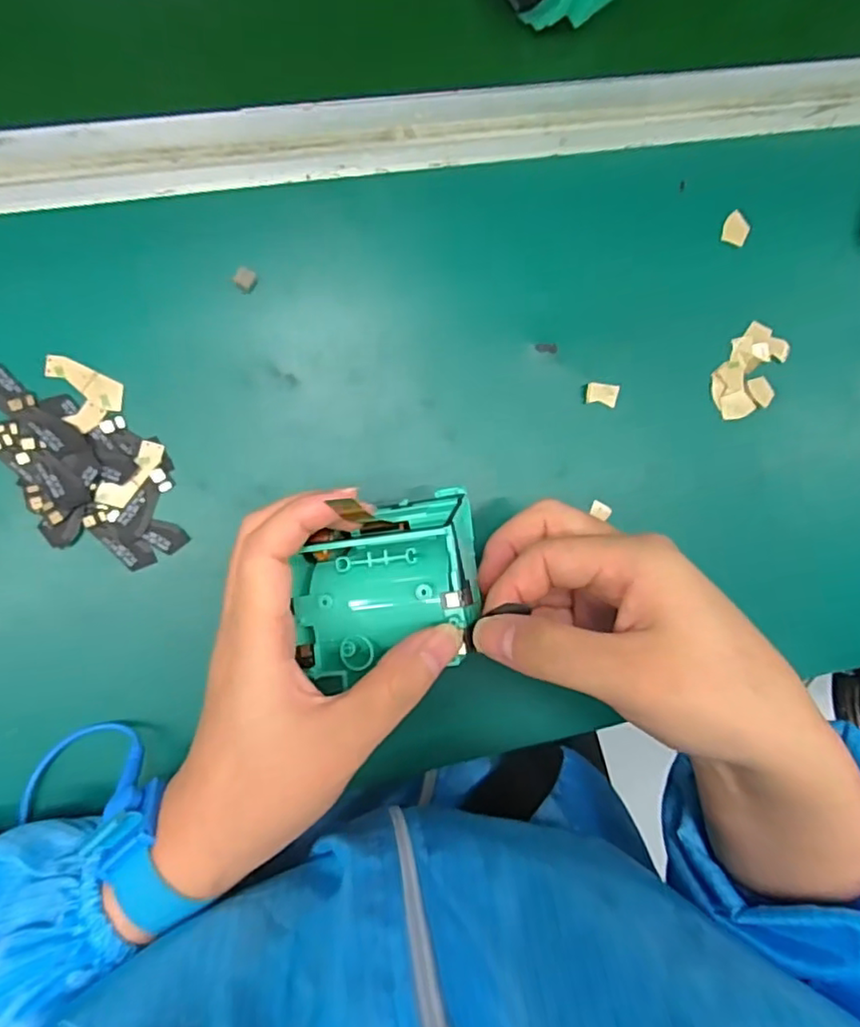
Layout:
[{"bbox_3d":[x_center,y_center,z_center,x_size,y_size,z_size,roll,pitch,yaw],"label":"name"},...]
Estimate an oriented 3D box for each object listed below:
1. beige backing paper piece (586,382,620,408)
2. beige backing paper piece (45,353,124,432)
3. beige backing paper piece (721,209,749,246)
[{"bbox_3d":[0.092,-0.063,0.335,0.018,0.004,0.012,10,90,-8],"label":"beige backing paper piece"},{"bbox_3d":[-0.164,-0.055,0.293,0.036,0.004,0.026,30,87,-8],"label":"beige backing paper piece"},{"bbox_3d":[0.167,-0.155,0.341,0.013,0.004,0.018,19,89,-8],"label":"beige backing paper piece"}]

